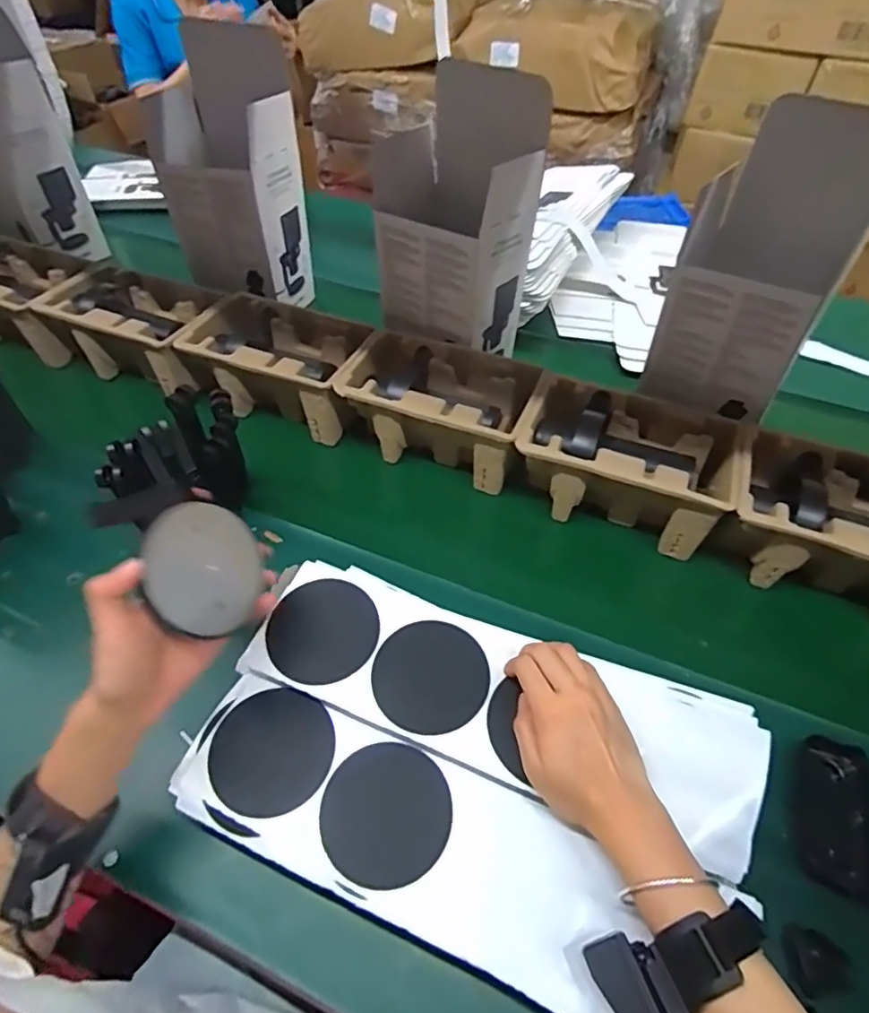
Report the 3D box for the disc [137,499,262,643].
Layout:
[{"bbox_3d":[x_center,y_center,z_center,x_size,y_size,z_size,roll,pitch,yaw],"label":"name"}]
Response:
[{"bbox_3d":[-0.163,0.043,0.409,0.007,0.091,0.092,-18,3,30],"label":"disc"}]

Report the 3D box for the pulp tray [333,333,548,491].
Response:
[{"bbox_3d":[0.010,-0.116,0.714,0.230,0.117,0.140,17,52,16],"label":"pulp tray"}]

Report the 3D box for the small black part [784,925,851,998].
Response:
[{"bbox_3d":[0.266,0.314,0.393,0.034,0.012,0.037,-1,49,1],"label":"small black part"}]

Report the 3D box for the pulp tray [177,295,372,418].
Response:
[{"bbox_3d":[-0.200,-0.183,0.770,0.227,0.118,0.136,17,52,16],"label":"pulp tray"}]

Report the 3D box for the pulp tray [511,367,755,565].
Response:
[{"bbox_3d":[0.216,-0.044,0.654,0.228,0.114,0.142,19,52,18],"label":"pulp tray"}]

